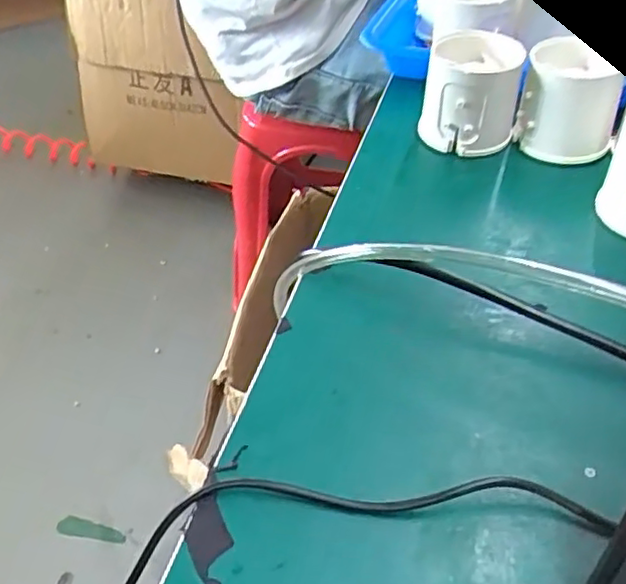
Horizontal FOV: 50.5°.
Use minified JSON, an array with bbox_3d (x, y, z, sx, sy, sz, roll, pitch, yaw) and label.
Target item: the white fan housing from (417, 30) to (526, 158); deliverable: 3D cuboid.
[{"bbox_3d":[0.093,-0.116,0.393,0.054,0.056,0.052,8,44,12],"label":"white fan housing"}]

